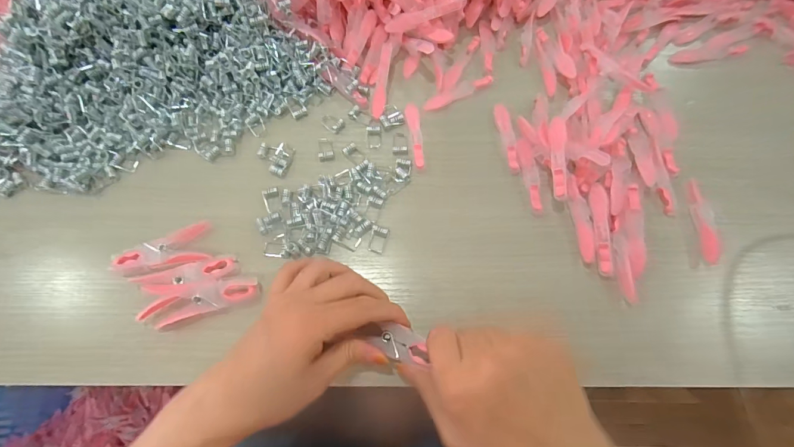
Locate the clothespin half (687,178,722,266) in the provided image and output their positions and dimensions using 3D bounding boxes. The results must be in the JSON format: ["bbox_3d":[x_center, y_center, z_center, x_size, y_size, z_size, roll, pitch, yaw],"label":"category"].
[{"bbox_3d":[0.262,-0.003,0.319,0.014,0.010,0.075,1,67,1],"label":"clothespin half"}]

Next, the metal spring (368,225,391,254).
[{"bbox_3d":[-0.016,0.013,0.317,0.015,0.005,0.024,18,68,8],"label":"metal spring"}]

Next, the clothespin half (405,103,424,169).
[{"bbox_3d":[0.018,-0.086,0.357,0.013,0.005,0.074,-6,67,-2],"label":"clothespin half"}]

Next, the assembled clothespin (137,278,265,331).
[{"bbox_3d":[-0.153,0.060,0.290,0.089,0.012,0.023,-17,68,-7],"label":"assembled clothespin"}]

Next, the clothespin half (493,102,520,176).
[{"bbox_3d":[0.104,-0.082,0.354,0.013,0.005,0.077,-4,67,-2],"label":"clothespin half"}]

